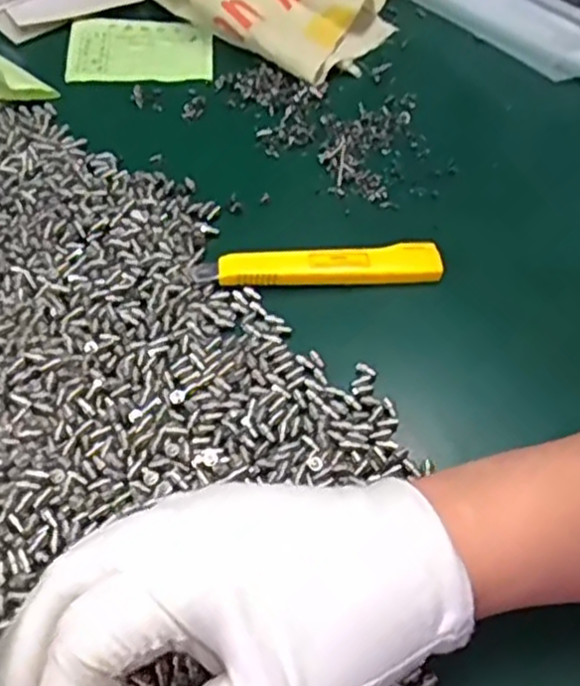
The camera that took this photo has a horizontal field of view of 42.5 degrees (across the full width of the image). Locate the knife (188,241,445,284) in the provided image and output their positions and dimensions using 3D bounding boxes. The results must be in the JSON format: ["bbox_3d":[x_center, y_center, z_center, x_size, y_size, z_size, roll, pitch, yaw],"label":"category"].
[{"bbox_3d":[0.015,-0.039,0.384,0.125,0.014,0.016,-3,53,-3],"label":"knife"}]

